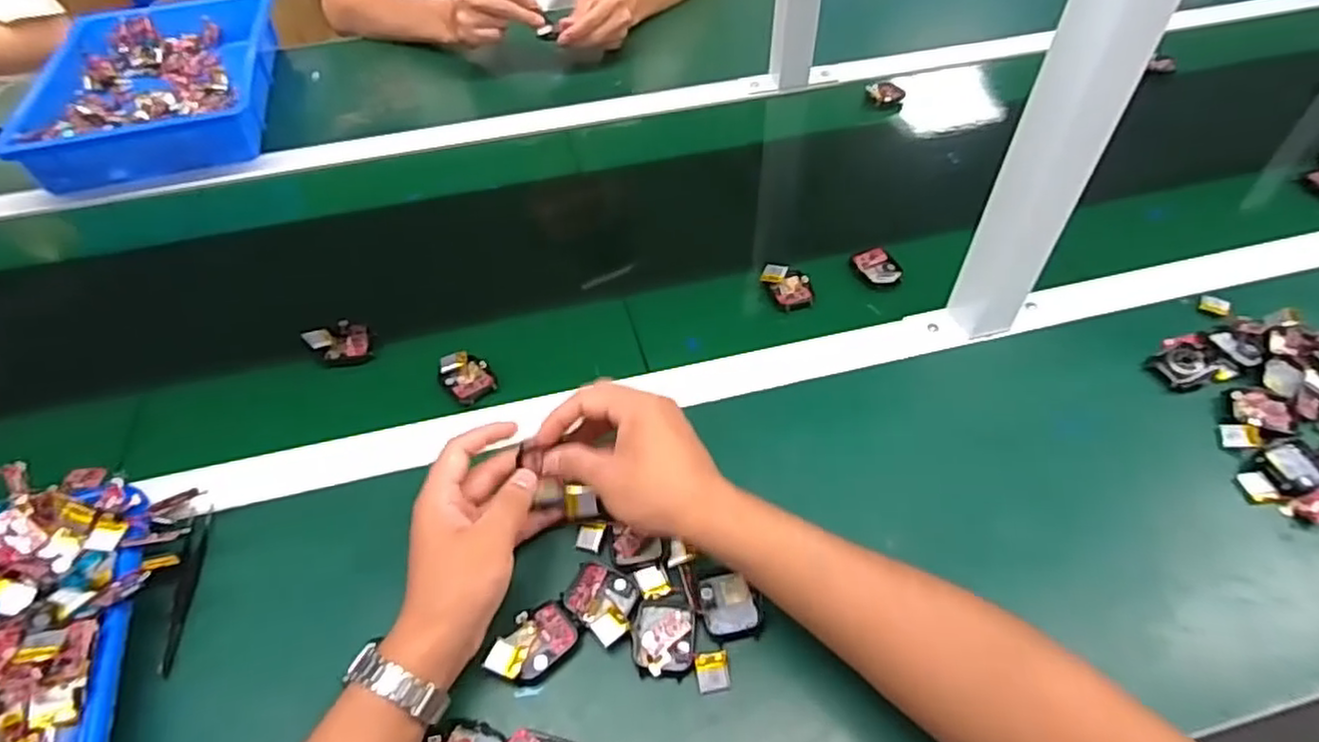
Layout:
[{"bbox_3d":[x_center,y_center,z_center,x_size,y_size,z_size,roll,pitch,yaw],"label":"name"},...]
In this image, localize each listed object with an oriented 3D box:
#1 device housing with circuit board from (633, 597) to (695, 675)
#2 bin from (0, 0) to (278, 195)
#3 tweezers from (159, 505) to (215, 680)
[{"bbox_3d":[0.003,0.162,0.429,0.037,0.011,0.045,-2,50,0],"label":"device housing with circuit board"},{"bbox_3d":[-0.616,-0.365,0.868,0.238,0.064,0.360,-13,51,-9],"label":"bin"},{"bbox_3d":[-0.315,0.143,0.463,0.015,0.013,0.113,-10,51,-7],"label":"tweezers"}]

